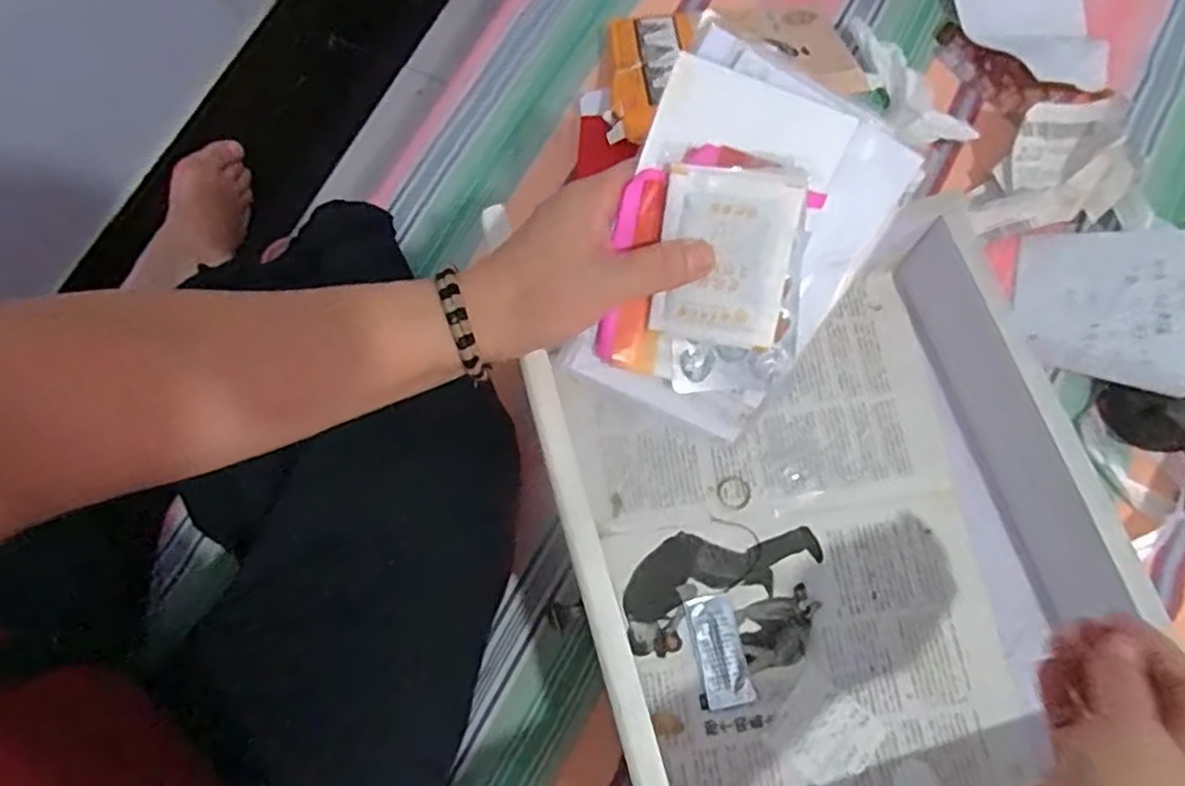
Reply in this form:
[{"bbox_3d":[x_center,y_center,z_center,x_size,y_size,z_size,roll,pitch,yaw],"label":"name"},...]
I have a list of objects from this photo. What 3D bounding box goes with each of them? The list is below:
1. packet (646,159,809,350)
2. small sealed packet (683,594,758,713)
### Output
[{"bbox_3d":[0.062,-0.063,0.341,0.062,0.007,0.080,6,114,4],"label":"packet"},{"bbox_3d":[0.082,0.168,0.472,0.030,0.004,0.068,-13,74,-4],"label":"small sealed packet"}]

